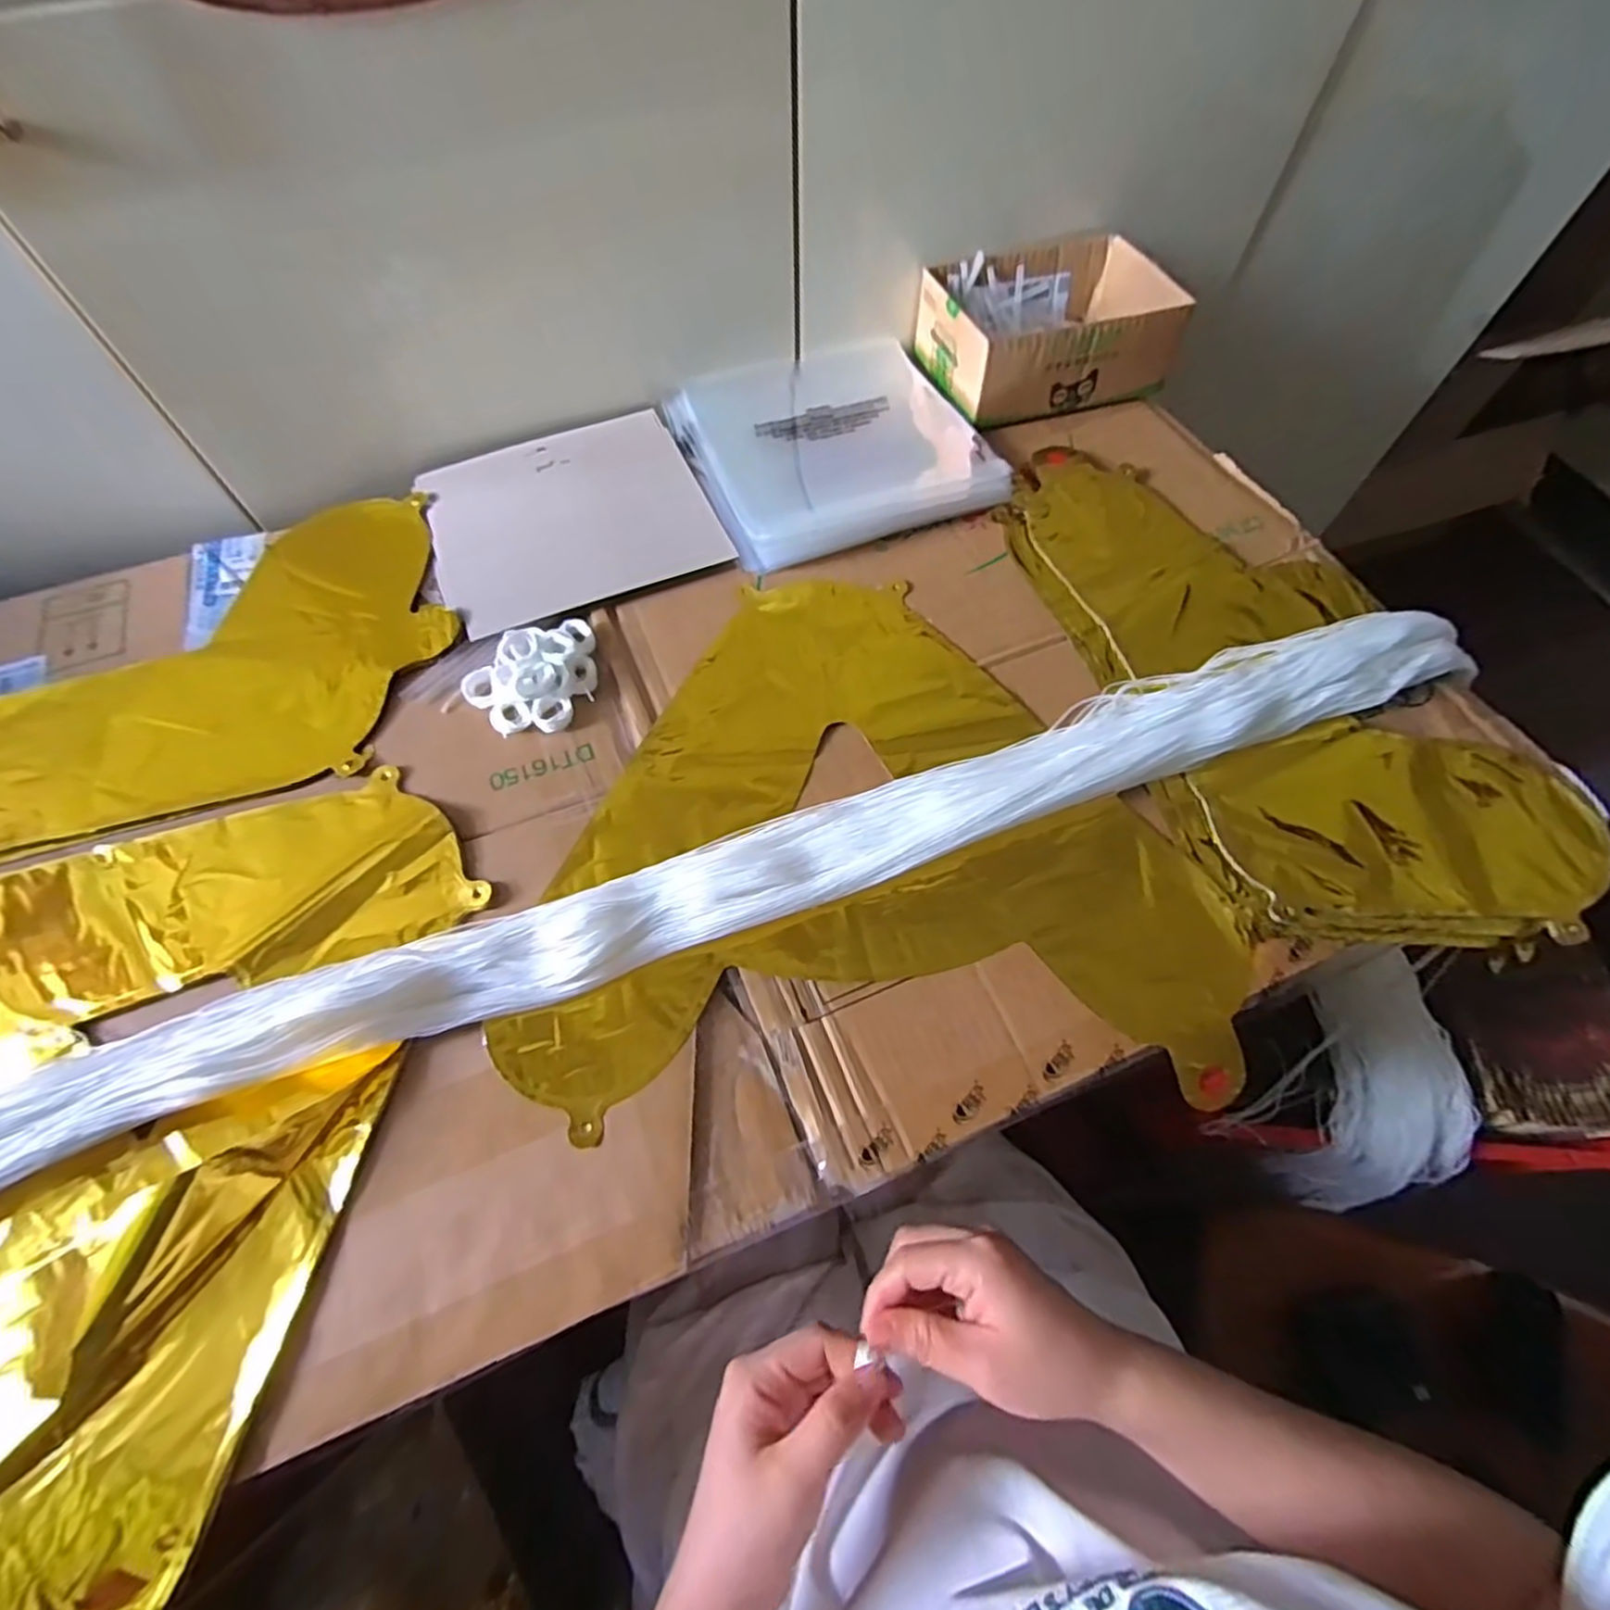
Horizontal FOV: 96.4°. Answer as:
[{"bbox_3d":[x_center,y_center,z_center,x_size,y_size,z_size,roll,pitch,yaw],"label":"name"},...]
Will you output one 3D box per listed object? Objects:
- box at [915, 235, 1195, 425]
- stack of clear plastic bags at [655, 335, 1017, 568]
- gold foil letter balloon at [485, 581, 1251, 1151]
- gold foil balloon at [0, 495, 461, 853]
[{"bbox_3d":[0.203,-0.405,0.613,0.189,0.067,0.144,-13,63,-7],"label":"box"},{"bbox_3d":[0.019,-0.295,0.576,0.222,0.014,0.220,-19,64,-10],"label":"stack of clear plastic bags"},{"bbox_3d":[0.035,-0.003,0.427,0.369,0.006,0.329,-3,62,-2],"label":"gold foil letter balloon"},{"bbox_3d":[-0.439,-0.087,0.475,0.392,0.013,0.234,-14,63,-7],"label":"gold foil balloon"}]

